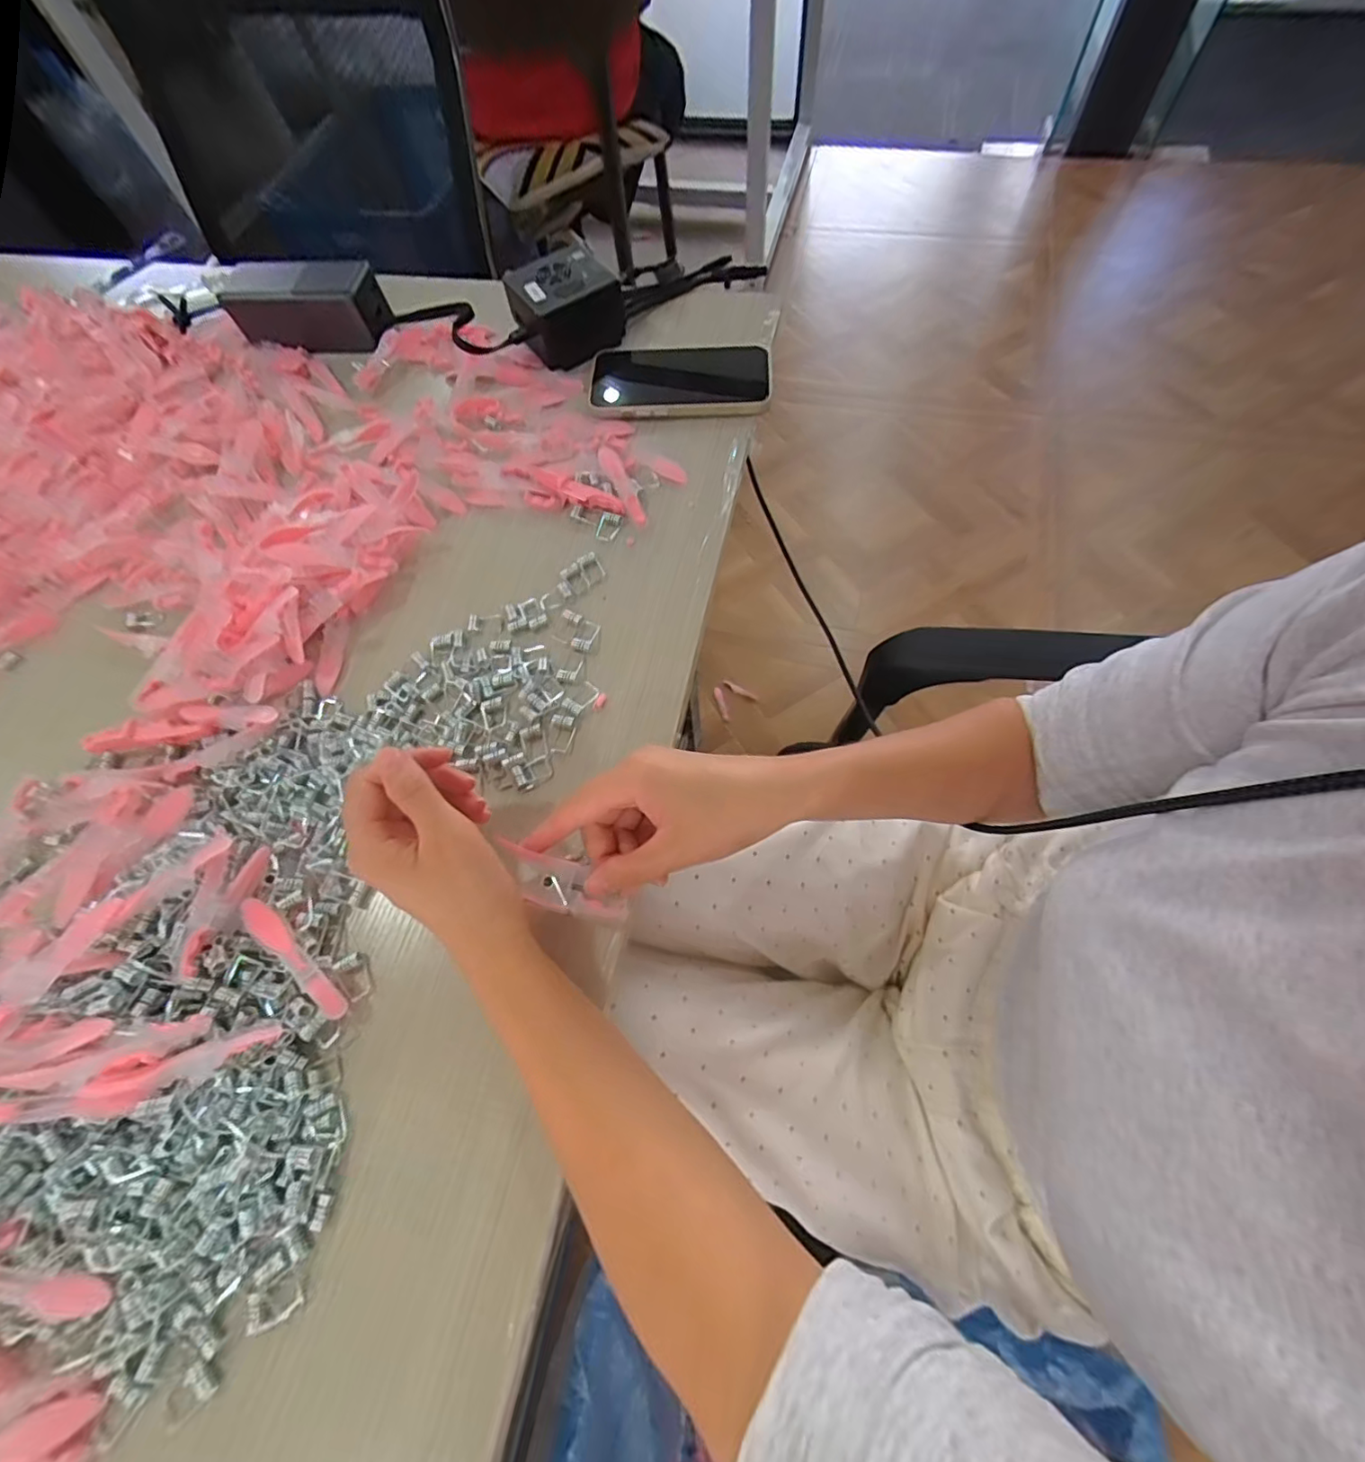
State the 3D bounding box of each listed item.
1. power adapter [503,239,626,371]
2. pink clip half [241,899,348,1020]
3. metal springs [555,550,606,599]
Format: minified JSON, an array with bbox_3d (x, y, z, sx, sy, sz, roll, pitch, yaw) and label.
[{"bbox_3d":[-0.094,-0.355,0.484,0.084,0.054,0.069,-29,68,-10],"label":"power adapter"},{"bbox_3d":[-0.202,0.118,0.299,0.076,0.008,0.010,45,75,6],"label":"pink clip half"},{"bbox_3d":[-0.072,-0.109,0.402,0.035,0.006,0.021,-38,70,-13],"label":"metal springs"}]

